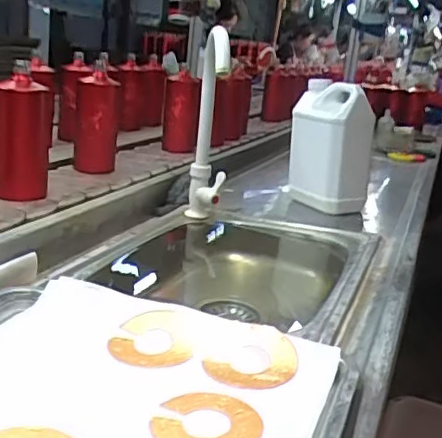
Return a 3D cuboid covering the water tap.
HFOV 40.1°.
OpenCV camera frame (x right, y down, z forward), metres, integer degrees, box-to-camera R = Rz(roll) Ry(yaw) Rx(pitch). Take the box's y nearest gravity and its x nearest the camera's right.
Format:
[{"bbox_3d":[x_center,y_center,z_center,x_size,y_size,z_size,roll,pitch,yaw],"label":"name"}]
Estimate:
[{"bbox_3d":[-0.016,-0.130,0.923,0.050,0.318,0.064,5,39,-2],"label":"water tap"}]

